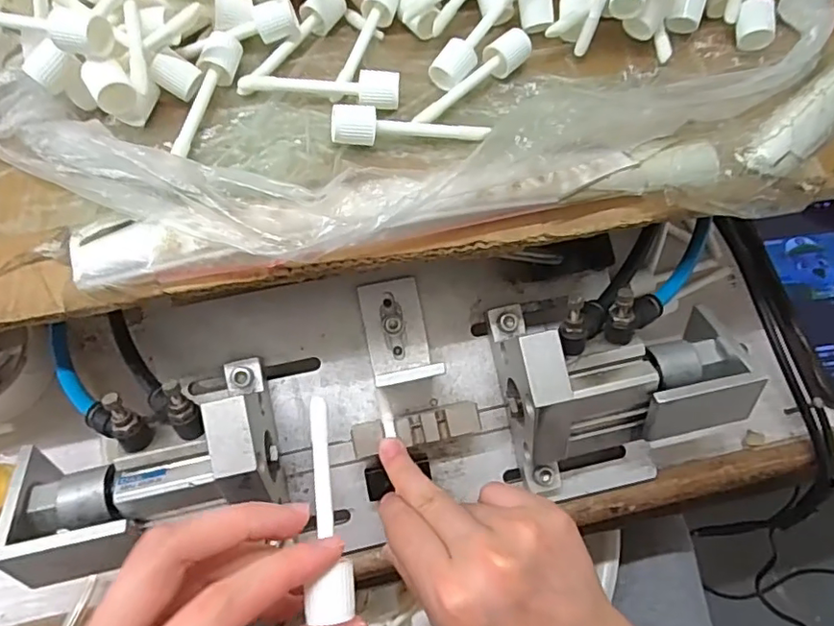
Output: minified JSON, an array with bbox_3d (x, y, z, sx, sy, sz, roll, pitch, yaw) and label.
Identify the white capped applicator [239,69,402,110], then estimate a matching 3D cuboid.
[{"bbox_3d":[-0.049,-0.119,0.293,0.080,0.013,0.018,12,67,4],"label":"white capped applicator"}]

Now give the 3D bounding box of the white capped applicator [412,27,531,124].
[{"bbox_3d":[0.028,-0.126,0.305,0.077,0.015,0.016,-36,71,-15],"label":"white capped applicator"}]

